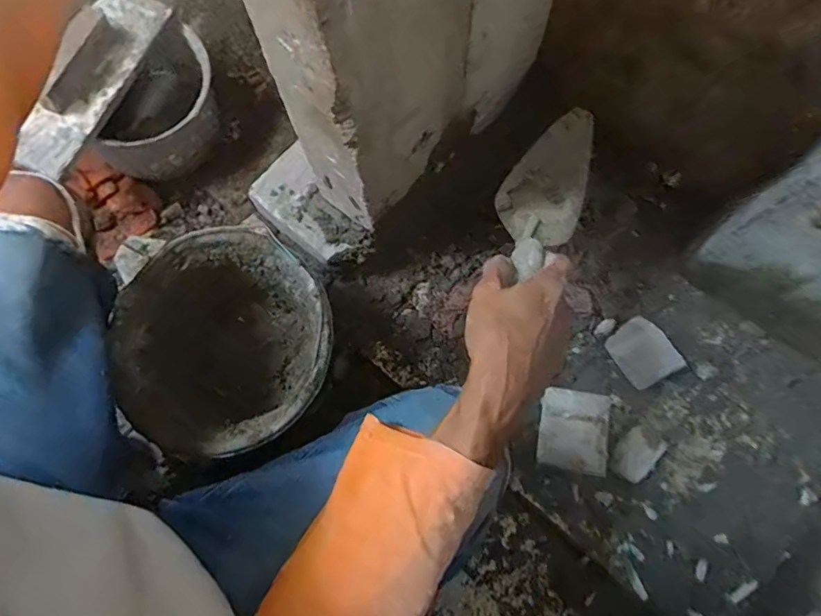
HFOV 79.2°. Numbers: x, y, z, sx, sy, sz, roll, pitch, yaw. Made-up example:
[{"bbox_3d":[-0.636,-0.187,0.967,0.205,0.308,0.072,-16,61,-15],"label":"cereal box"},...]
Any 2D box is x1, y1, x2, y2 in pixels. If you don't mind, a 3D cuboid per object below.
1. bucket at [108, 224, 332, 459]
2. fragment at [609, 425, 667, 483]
[{"bbox_3d":[-0.229,0.053,0.672,0.257,0.160,0.269,0,74,1],"label":"bucket"},{"bbox_3d":[0.308,0.197,0.671,0.076,0.021,0.050,-43,77,-10],"label":"fragment"}]

